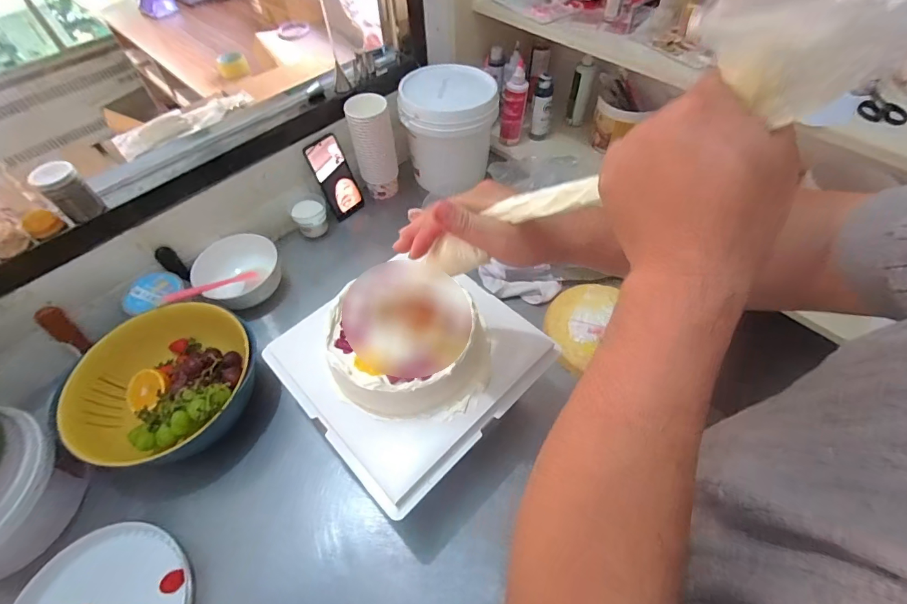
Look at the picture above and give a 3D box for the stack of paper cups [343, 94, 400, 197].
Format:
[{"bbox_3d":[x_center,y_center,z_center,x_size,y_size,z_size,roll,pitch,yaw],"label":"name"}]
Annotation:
[{"bbox_3d":[-0.170,-0.329,0.872,0.088,0.198,0.071,-15,55,-10],"label":"stack of paper cups"}]

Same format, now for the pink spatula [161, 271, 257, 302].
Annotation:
[{"bbox_3d":[-0.424,-0.029,0.723,0.022,0.011,0.165,27,30,19],"label":"pink spatula"}]

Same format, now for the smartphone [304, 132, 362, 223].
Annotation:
[{"bbox_3d":[-0.249,-0.264,0.863,0.076,0.170,0.012,-36,45,-18],"label":"smartphone"}]

